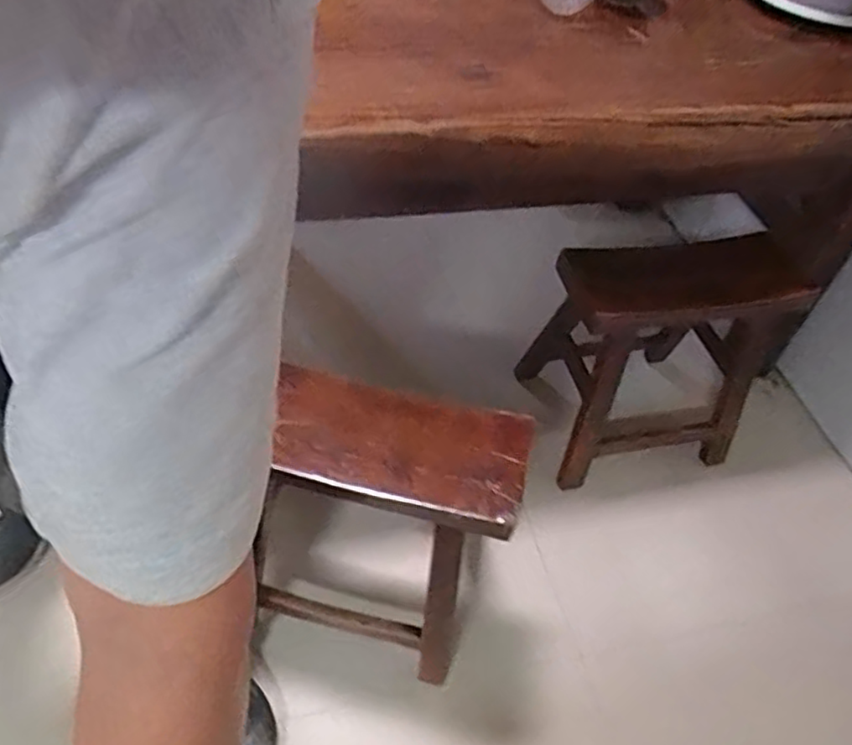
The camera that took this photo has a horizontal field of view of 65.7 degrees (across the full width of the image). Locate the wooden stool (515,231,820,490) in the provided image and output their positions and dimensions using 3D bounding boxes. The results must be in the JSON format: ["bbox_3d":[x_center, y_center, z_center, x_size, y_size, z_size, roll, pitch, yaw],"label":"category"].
[{"bbox_3d":[0.489,-0.051,1.401,0.493,0.468,0.379,0,50,-6],"label":"wooden stool"}]

